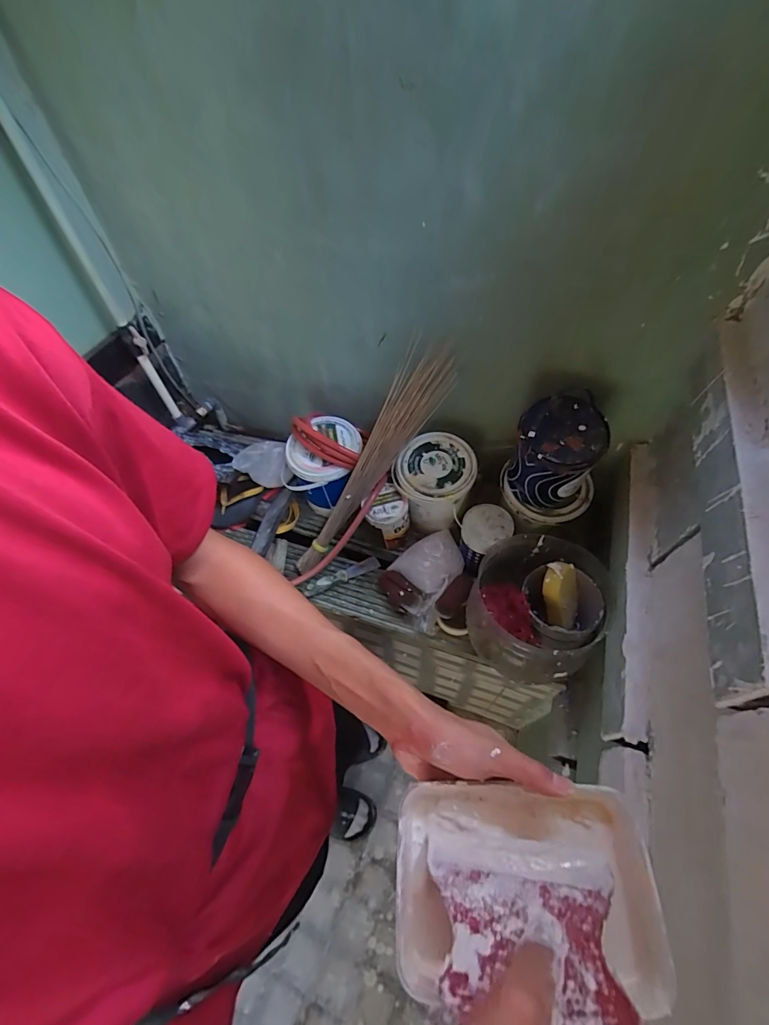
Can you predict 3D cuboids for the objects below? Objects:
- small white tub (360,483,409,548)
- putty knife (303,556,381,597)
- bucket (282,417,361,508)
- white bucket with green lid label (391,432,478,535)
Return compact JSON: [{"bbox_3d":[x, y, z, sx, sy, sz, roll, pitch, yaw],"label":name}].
[{"bbox_3d":[0.002,0.017,0.988,0.088,0.140,0.086,-1,55,1],"label":"small white tub"},{"bbox_3d":[-0.103,0.154,1.024,0.188,0.017,0.037,-24,58,-14],"label":"putty knife"},{"bbox_3d":[-0.145,-0.116,1.025,0.163,0.156,0.163,12,57,10],"label":"bucket"},{"bbox_3d":[0.116,-0.062,1.001,0.170,0.180,0.160,-1,55,1],"label":"white bucket with green lid label"}]

